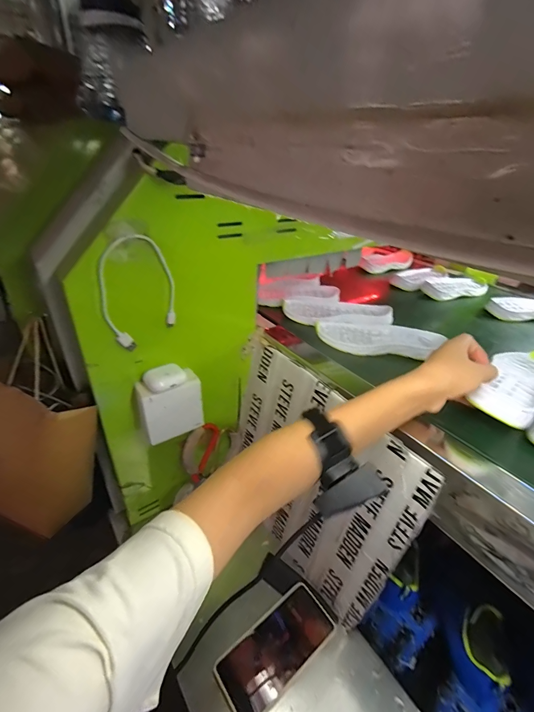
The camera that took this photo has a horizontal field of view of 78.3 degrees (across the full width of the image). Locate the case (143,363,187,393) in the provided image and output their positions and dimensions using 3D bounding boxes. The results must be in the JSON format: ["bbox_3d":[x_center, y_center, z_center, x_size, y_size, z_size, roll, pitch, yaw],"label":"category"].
[{"bbox_3d":[-0.143,0.029,0.458,0.033,0.023,0.050,29,38,33],"label":"case"}]

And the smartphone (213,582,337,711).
[{"bbox_3d":[0.015,0.407,0.459,0.166,0.014,0.078,-19,39,-35],"label":"smartphone"}]

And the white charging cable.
[{"bbox_3d":[-0.157,-0.077,0.407,0.091,0.137,0.014,-20,40,-36],"label":"white charging cable"}]

